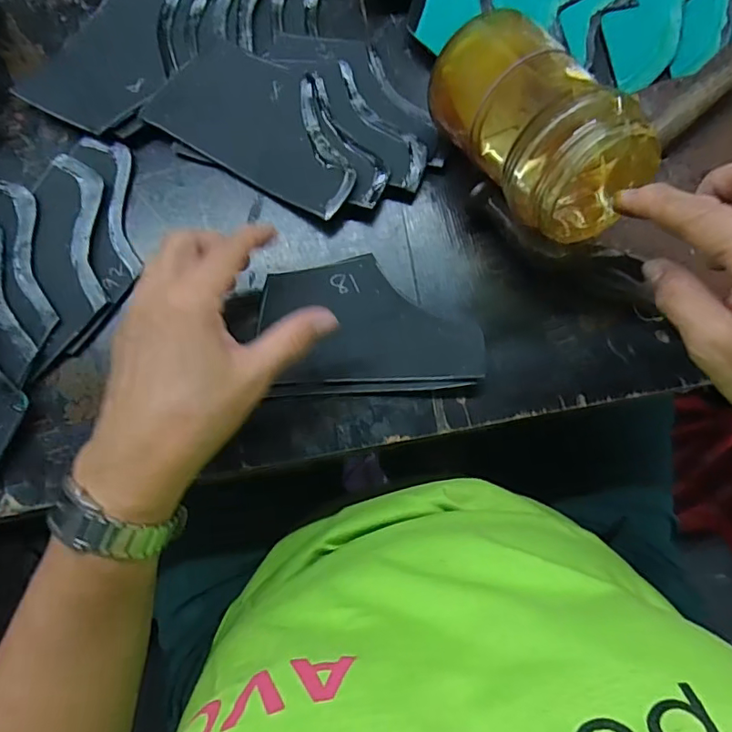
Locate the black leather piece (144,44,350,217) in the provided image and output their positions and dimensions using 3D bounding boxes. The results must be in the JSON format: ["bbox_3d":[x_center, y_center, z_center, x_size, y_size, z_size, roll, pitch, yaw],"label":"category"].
[{"bbox_3d":[-0.064,-0.163,0.357,0.137,0.010,0.078,28,82,3],"label":"black leather piece"}]

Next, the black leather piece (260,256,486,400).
[{"bbox_3d":[0.003,-0.027,0.339,0.132,0.014,0.085,-3,82,-1],"label":"black leather piece"}]

